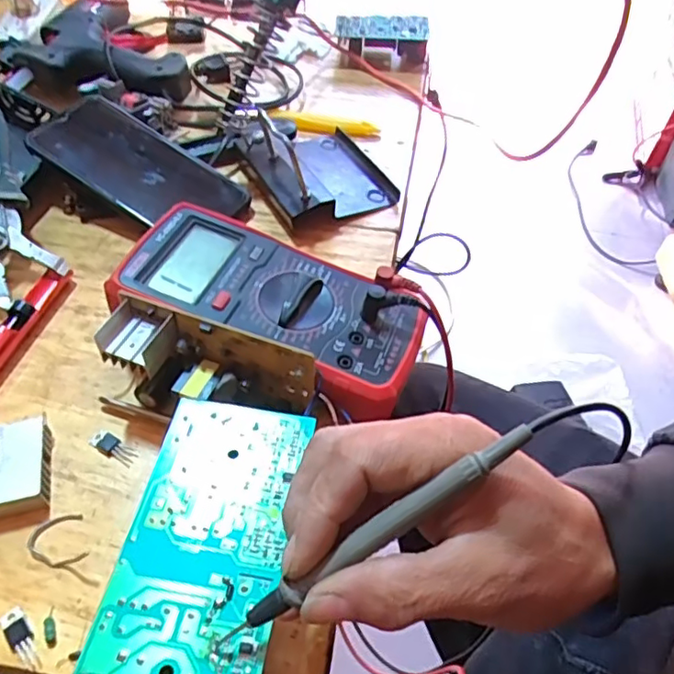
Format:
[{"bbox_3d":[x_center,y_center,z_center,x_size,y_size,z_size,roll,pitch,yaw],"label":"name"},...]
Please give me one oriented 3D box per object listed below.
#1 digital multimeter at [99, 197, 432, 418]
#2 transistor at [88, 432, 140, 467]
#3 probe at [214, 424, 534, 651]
[{"bbox_3d":[-0.036,-0.015,0.361,0.181,0.053,0.090,18,52,12],"label":"digital multimeter"},{"bbox_3d":[-0.126,0.061,0.332,0.030,0.005,0.010,24,54,17],"label":"transistor"},{"bbox_3d":[0.010,0.078,0.221,0.149,0.013,0.008,-37,56,7],"label":"probe"}]

